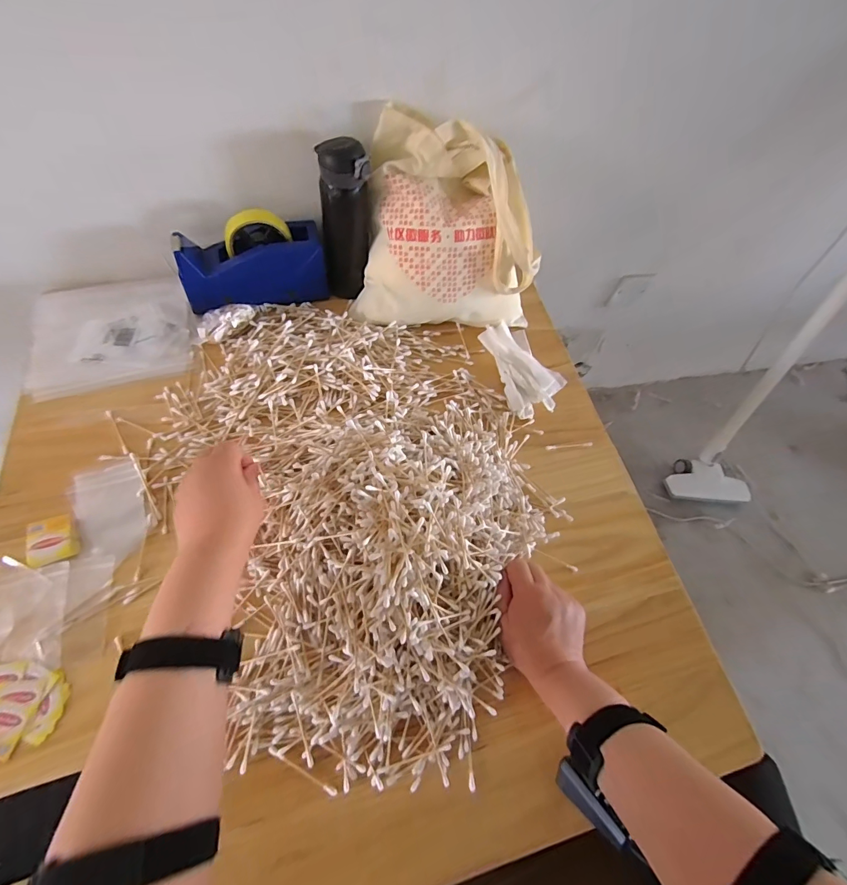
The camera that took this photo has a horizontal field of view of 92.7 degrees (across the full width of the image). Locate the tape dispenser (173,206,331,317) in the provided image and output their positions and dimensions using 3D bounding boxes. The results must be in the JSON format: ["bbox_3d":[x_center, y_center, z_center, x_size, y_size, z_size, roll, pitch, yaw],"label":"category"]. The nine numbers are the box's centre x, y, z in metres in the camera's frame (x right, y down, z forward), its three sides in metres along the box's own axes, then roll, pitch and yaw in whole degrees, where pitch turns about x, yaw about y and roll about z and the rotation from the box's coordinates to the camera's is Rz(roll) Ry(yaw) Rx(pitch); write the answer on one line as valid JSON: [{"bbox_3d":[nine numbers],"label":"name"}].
[{"bbox_3d":[-0.247,-0.258,0.584,0.202,0.099,0.074,-13,65,-10],"label":"tape dispenser"}]

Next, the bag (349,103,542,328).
[{"bbox_3d":[0.033,-0.299,0.572,0.264,0.214,0.145,-2,64,-5],"label":"bag"}]

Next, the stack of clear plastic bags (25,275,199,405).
[{"bbox_3d":[-0.438,-0.157,0.572,0.199,0.017,0.180,-12,64,-15],"label":"stack of clear plastic bags"}]

